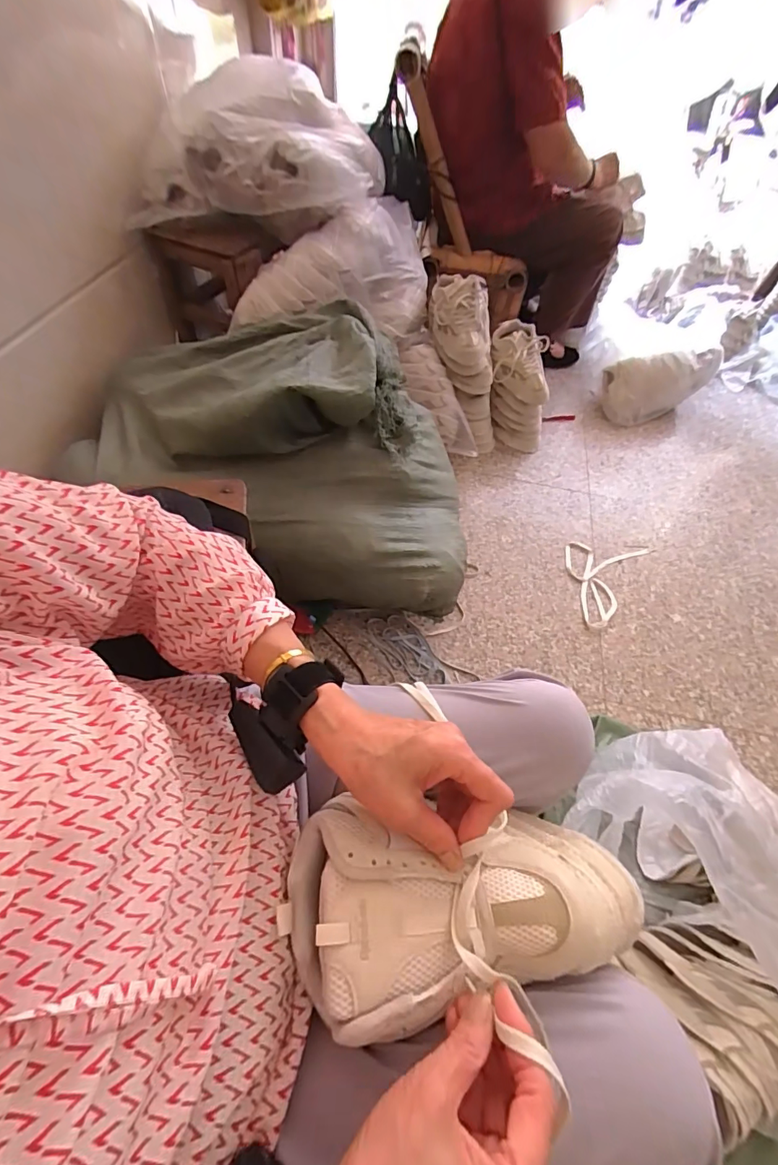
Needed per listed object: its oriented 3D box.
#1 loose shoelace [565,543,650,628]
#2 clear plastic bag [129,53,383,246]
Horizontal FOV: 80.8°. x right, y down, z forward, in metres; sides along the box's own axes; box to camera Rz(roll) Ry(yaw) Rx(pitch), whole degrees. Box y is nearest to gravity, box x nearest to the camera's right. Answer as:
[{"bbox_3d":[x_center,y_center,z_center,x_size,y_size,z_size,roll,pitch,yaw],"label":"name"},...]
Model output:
[{"bbox_3d":[0.504,-0.027,1.120,0.168,0.006,0.307,33,59,18],"label":"loose shoelace"},{"bbox_3d":[-0.245,-0.774,0.840,0.449,0.219,0.171,-2,56,-6],"label":"clear plastic bag"}]

